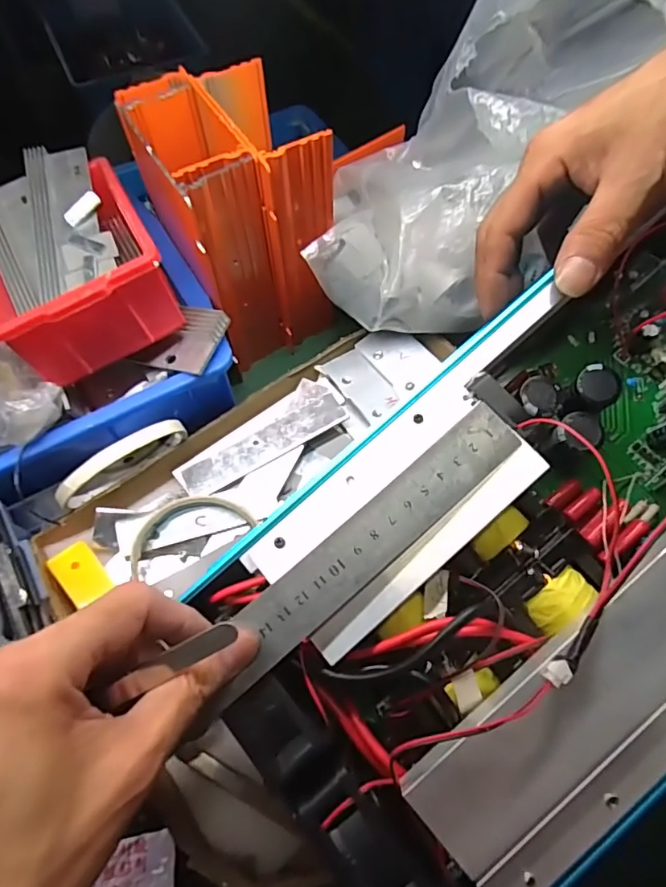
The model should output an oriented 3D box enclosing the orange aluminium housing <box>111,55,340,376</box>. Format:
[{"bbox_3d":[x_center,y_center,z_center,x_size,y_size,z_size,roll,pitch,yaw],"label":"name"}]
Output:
[{"bbox_3d":[-0.063,-0.152,0.370,0.096,0.161,0.111,-26,65,-13],"label":"orange aluminium housing"}]

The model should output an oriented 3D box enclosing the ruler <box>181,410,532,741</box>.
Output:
[{"bbox_3d":[0.009,0.048,0.223,0.182,0.004,0.029,-40,79,-7],"label":"ruler"}]

